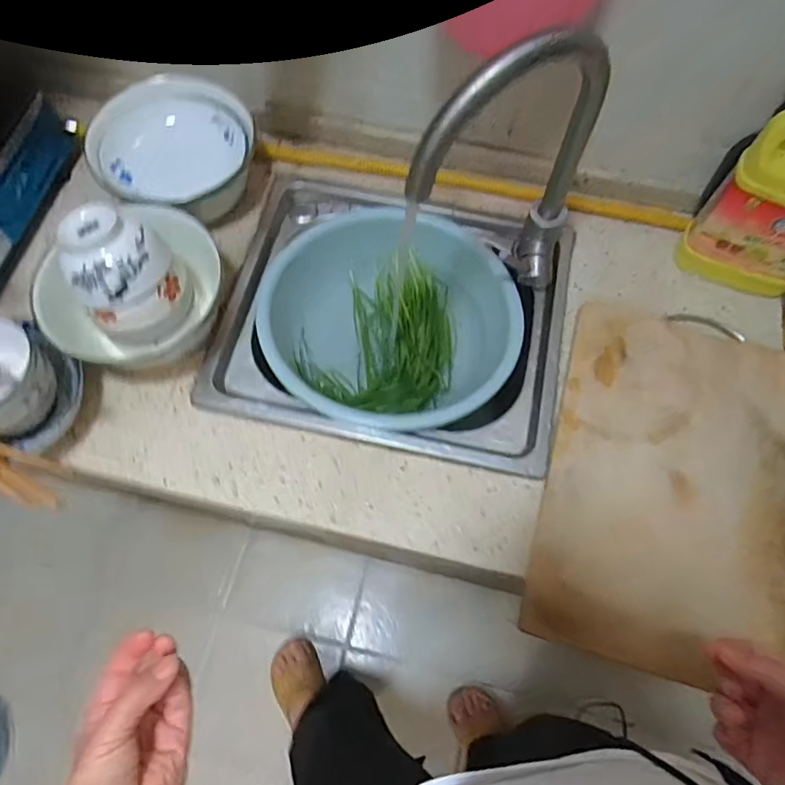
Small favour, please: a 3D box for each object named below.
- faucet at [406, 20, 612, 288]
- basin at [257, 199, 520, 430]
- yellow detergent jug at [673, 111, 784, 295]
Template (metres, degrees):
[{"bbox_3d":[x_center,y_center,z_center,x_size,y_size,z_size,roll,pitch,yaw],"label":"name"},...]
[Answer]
[{"bbox_3d":[0.121,-0.192,0.563,0.221,0.342,0.071,-36,73,-15],"label":"faucet"},{"bbox_3d":[-0.002,-0.083,0.751,0.317,0.112,0.307,0,67,-1],"label":"basin"},{"bbox_3d":[0.446,-0.208,0.622,0.144,0.239,0.069,25,69,9],"label":"yellow detergent jug"}]

